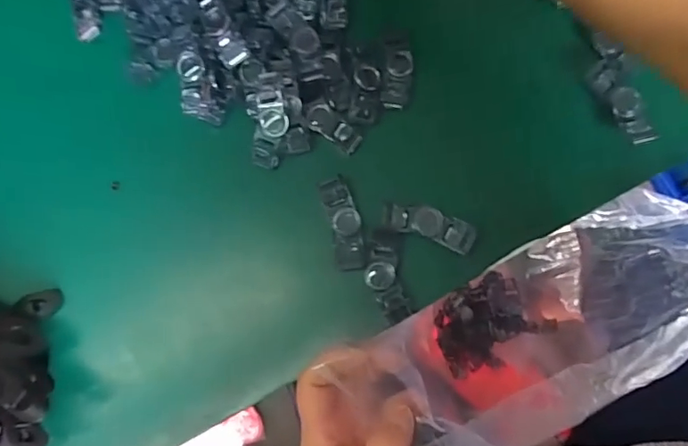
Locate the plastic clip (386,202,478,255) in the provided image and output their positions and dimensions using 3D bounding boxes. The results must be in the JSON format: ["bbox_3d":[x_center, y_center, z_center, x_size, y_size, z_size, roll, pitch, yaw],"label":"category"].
[{"bbox_3d":[0.054,0.001,0.322,0.056,0.016,0.021,20,84,-5],"label":"plastic clip"}]

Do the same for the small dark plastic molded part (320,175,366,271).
[{"bbox_3d":[0.000,0.001,0.325,0.020,0.015,0.058,-12,87,-8],"label":"small dark plastic molded part"}]

